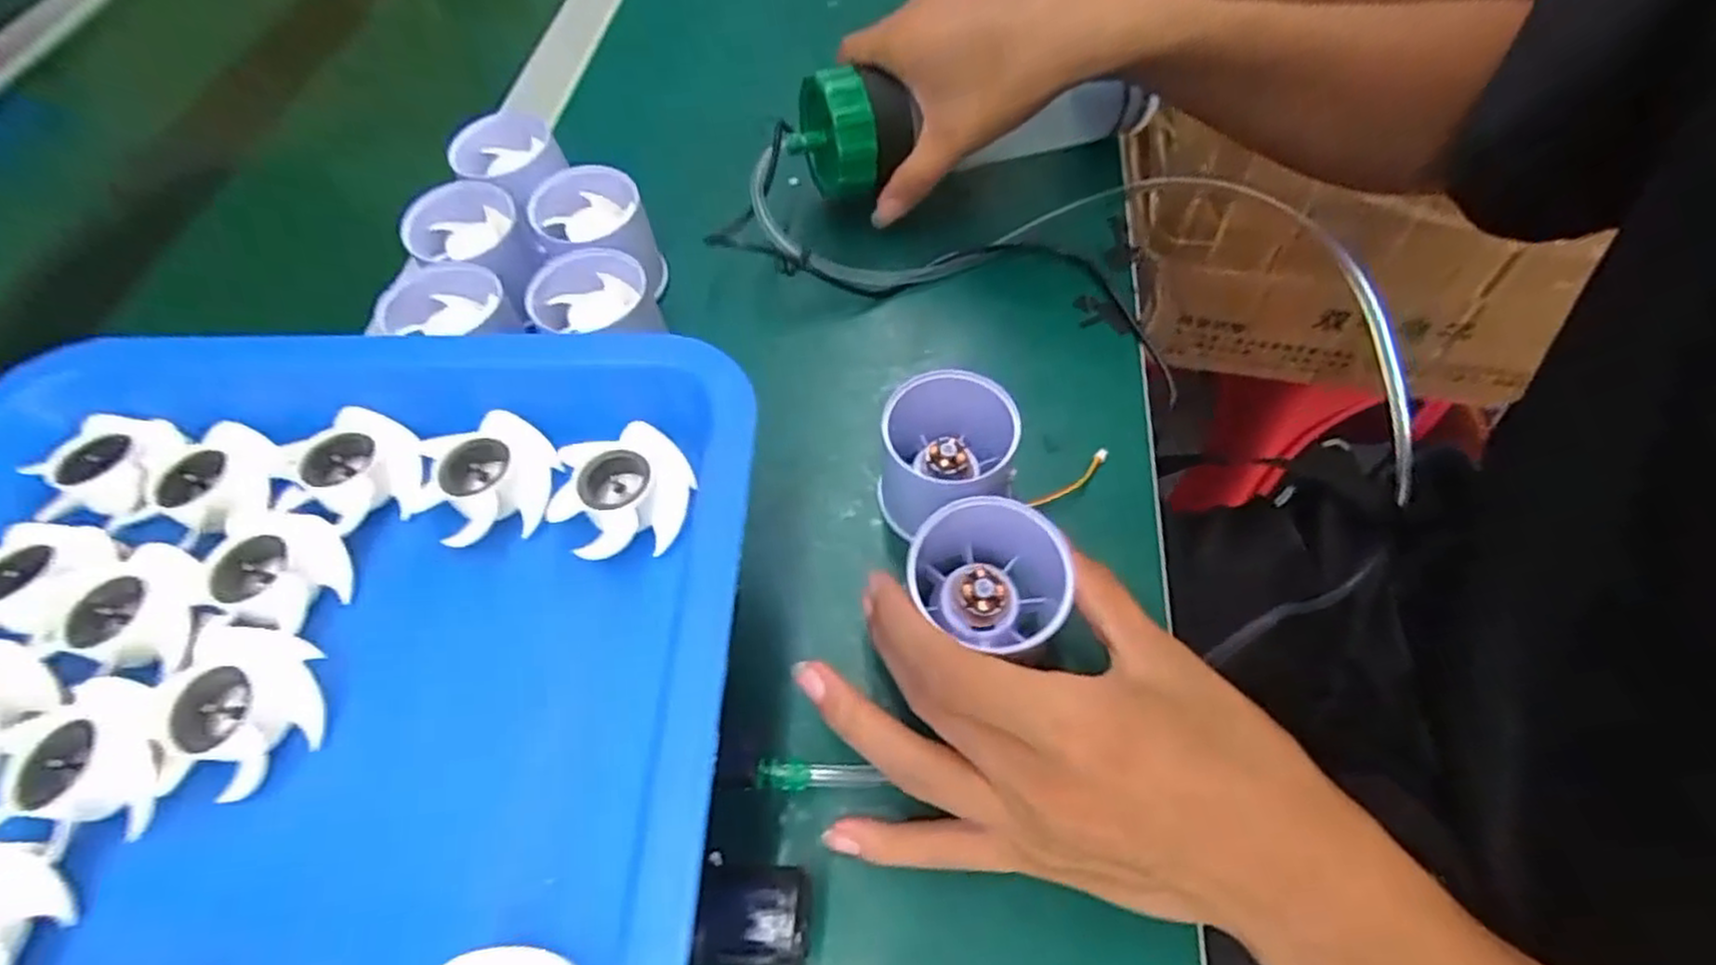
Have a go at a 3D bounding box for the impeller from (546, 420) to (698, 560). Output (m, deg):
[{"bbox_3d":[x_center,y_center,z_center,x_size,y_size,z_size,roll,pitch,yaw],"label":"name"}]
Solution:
[{"bbox_3d":[-0.074,0.001,0.238,0.037,0.020,0.039,-3,58,2],"label":"impeller"}]

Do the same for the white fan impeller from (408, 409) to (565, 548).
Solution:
[{"bbox_3d":[-0.120,-0.001,0.243,0.042,0.018,0.038,-29,61,-13],"label":"white fan impeller"}]

